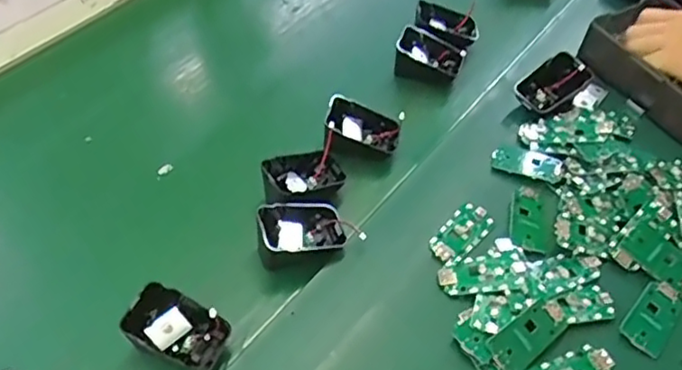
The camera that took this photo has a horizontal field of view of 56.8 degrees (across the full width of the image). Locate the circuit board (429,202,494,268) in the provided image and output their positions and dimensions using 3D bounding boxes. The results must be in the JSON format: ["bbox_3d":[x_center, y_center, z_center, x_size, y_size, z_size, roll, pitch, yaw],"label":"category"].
[{"bbox_3d":[0.099,0.039,0.516,0.032,0.004,0.065,33,57,23],"label":"circuit board"}]

